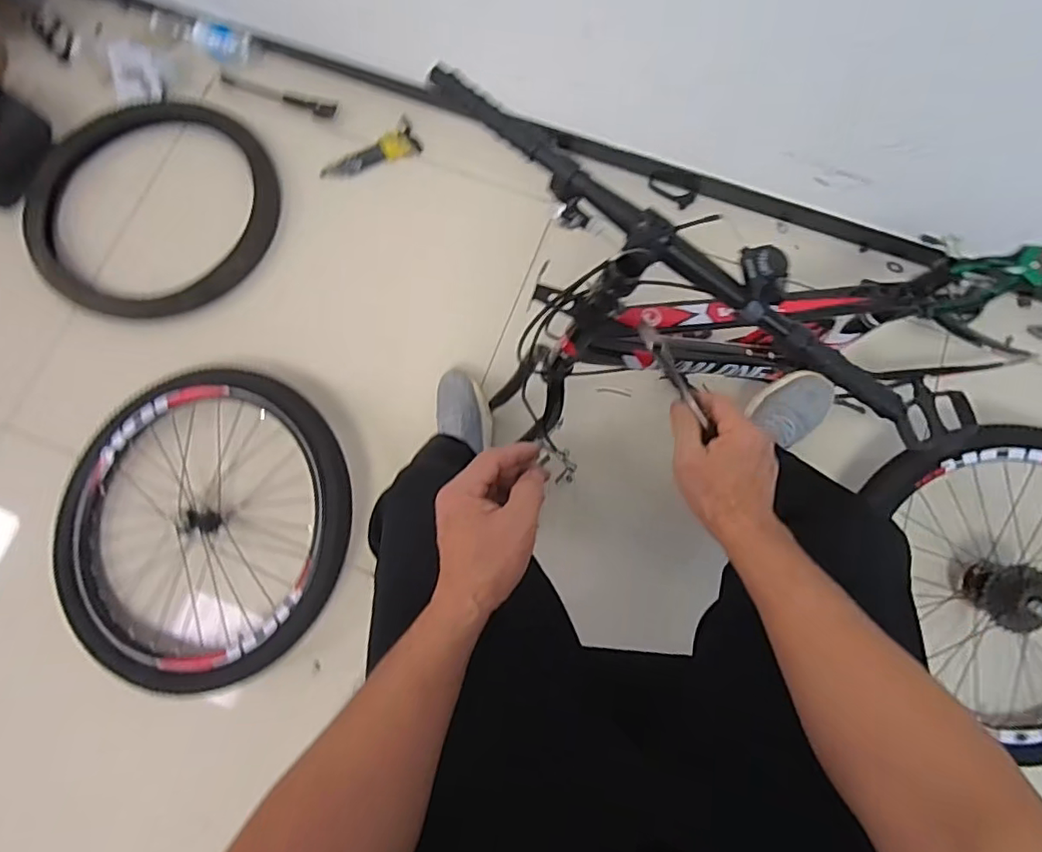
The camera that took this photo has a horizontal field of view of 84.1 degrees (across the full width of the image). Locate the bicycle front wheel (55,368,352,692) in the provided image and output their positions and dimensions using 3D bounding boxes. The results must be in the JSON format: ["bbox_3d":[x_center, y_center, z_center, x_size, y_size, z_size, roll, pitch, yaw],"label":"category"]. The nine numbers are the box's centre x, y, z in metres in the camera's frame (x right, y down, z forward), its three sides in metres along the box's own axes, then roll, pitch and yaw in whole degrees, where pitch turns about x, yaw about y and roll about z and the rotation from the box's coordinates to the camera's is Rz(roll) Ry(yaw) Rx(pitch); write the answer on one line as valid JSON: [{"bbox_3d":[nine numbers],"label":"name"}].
[{"bbox_3d":[-0.535,0.162,1.003,0.492,0.082,0.520,0,76,0],"label":"bicycle front wheel"}]

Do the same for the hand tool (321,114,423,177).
[{"bbox_3d":[-0.306,-0.559,1.199,0.207,0.021,0.085,-36,79,-8],"label":"hand tool"}]

